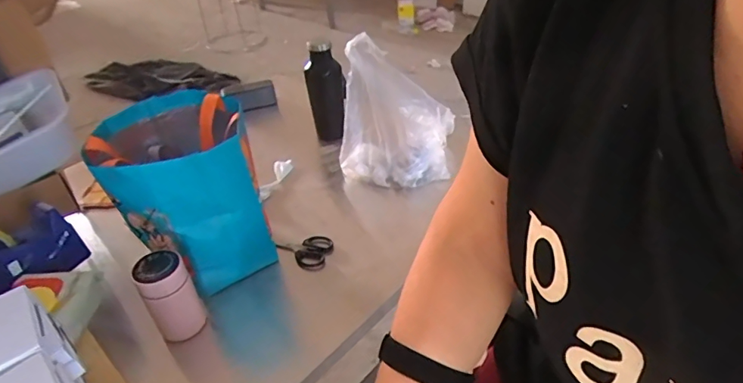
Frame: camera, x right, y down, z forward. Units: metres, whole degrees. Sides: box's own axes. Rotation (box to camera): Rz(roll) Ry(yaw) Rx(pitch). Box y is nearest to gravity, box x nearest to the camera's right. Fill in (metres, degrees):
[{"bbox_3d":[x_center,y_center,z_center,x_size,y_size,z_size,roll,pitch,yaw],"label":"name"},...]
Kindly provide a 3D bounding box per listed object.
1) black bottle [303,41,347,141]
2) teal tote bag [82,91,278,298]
[{"bbox_3d":[-0.096,-0.213,1.027,0.081,0.216,0.085,-4,38,0],"label":"black bottle"},{"bbox_3d":[-0.286,-0.001,0.740,0.199,0.244,0.224,-19,40,-18],"label":"teal tote bag"}]

